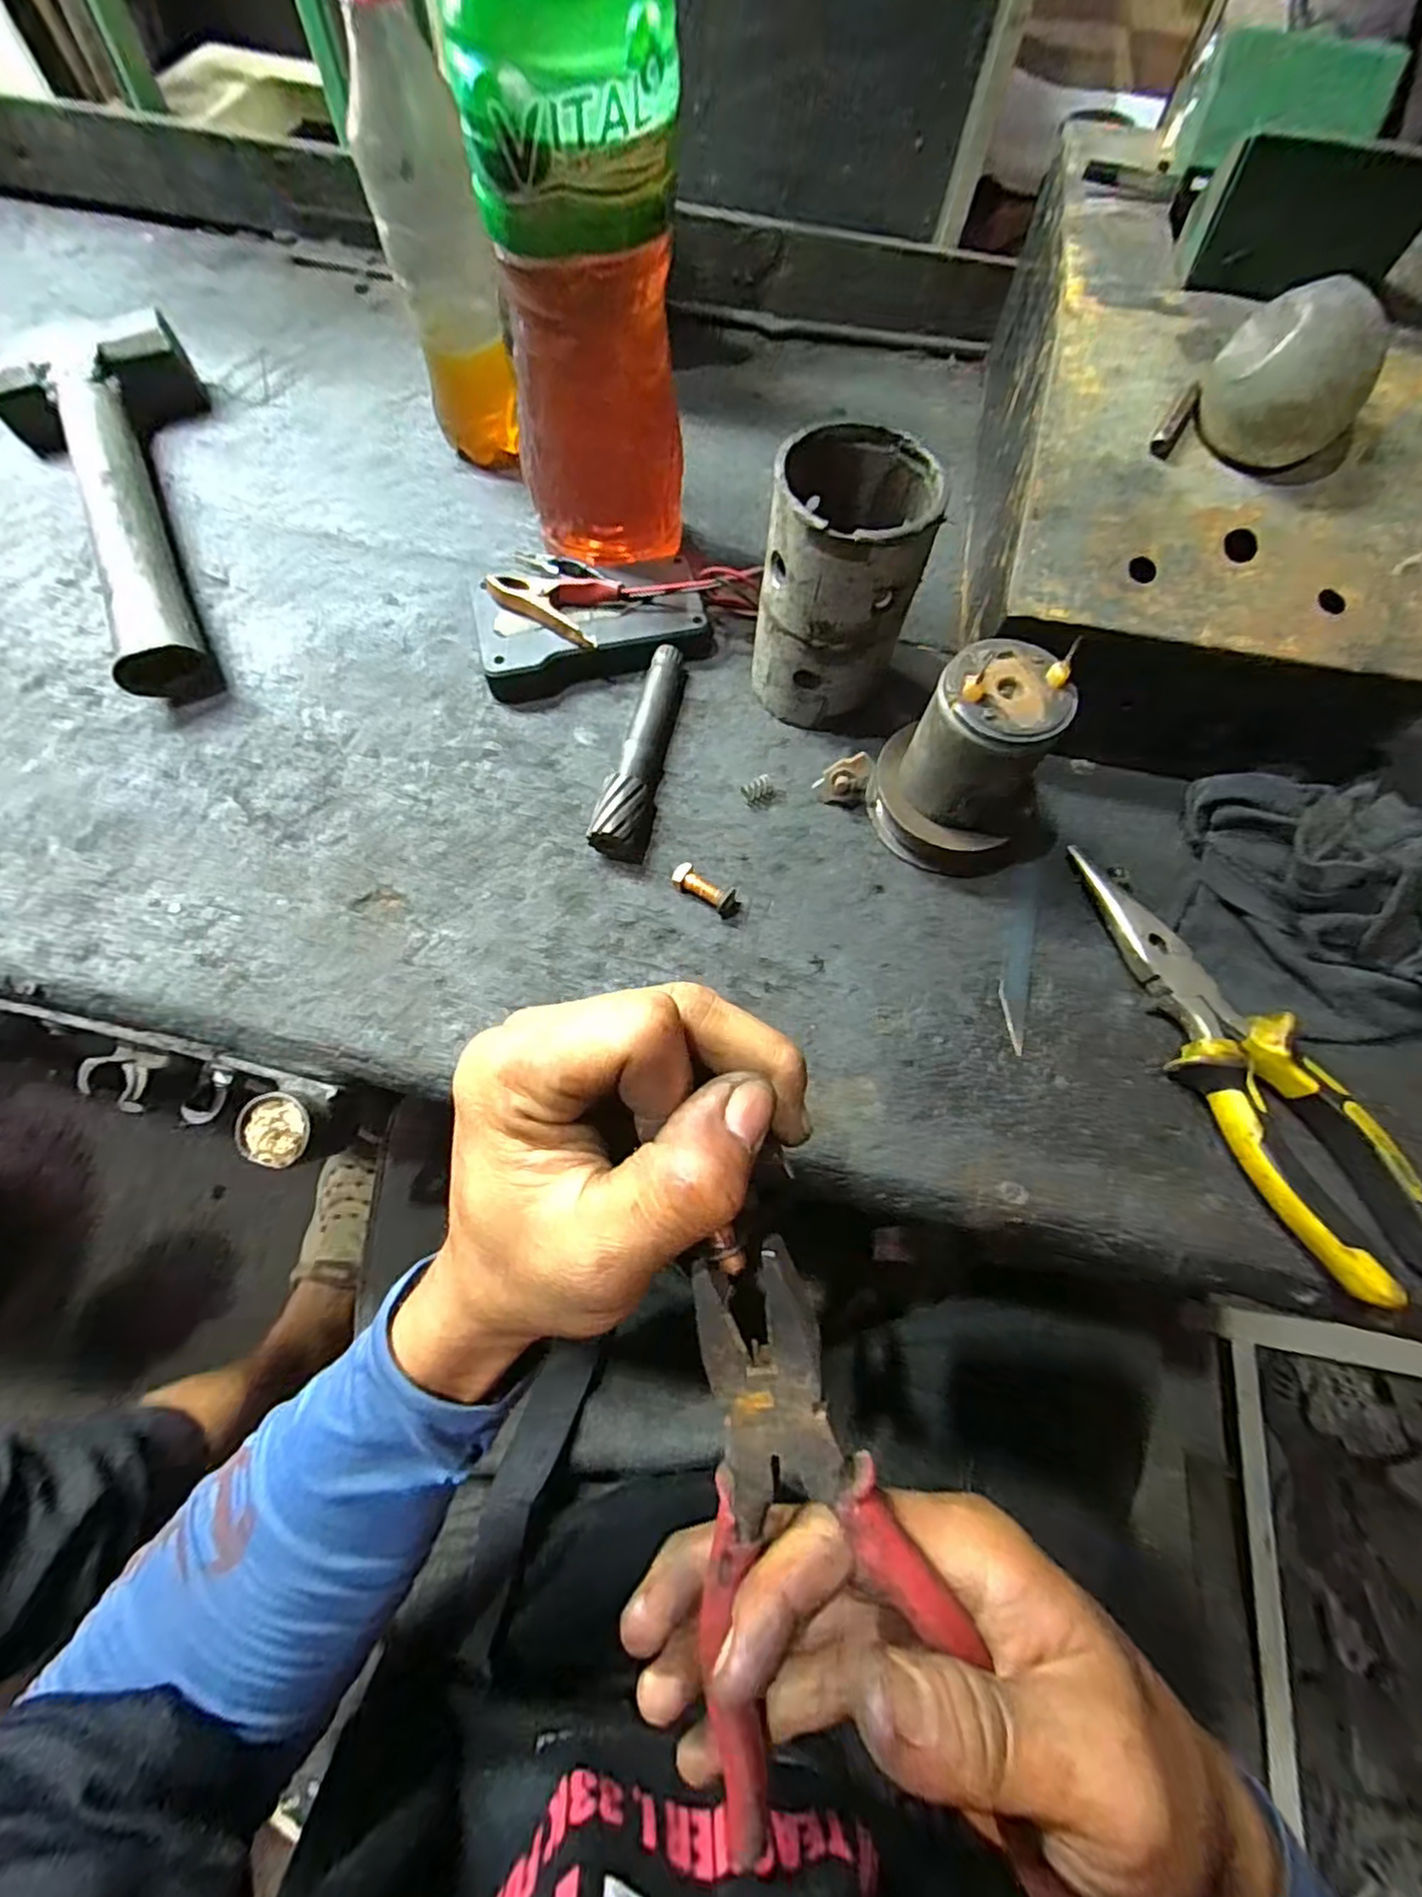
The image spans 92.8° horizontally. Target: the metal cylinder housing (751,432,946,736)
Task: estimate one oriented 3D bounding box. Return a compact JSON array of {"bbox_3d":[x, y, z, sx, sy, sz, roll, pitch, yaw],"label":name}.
[{"bbox_3d":[0.056,-0.163,0.312,0.065,0.110,0.073,7,66,2],"label":"metal cylinder housing"}]

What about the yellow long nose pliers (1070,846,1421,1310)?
[{"bbox_3d":[0.214,0.042,0.278,0.048,0.023,0.189,-21,69,-10],"label":"yellow long nose pliers"}]

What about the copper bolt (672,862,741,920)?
[{"bbox_3d":[-0.002,-0.027,0.308,0.032,0.012,0.013,30,69,11],"label":"copper bolt"}]

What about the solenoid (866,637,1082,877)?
[{"bbox_3d":[0.115,-0.080,0.293,0.072,0.086,0.065,-10,67,-6],"label":"solenoid"}]

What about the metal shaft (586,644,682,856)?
[{"bbox_3d":[-0.034,-0.097,0.332,0.020,0.020,0.117,11,67,3],"label":"metal shaft"}]

